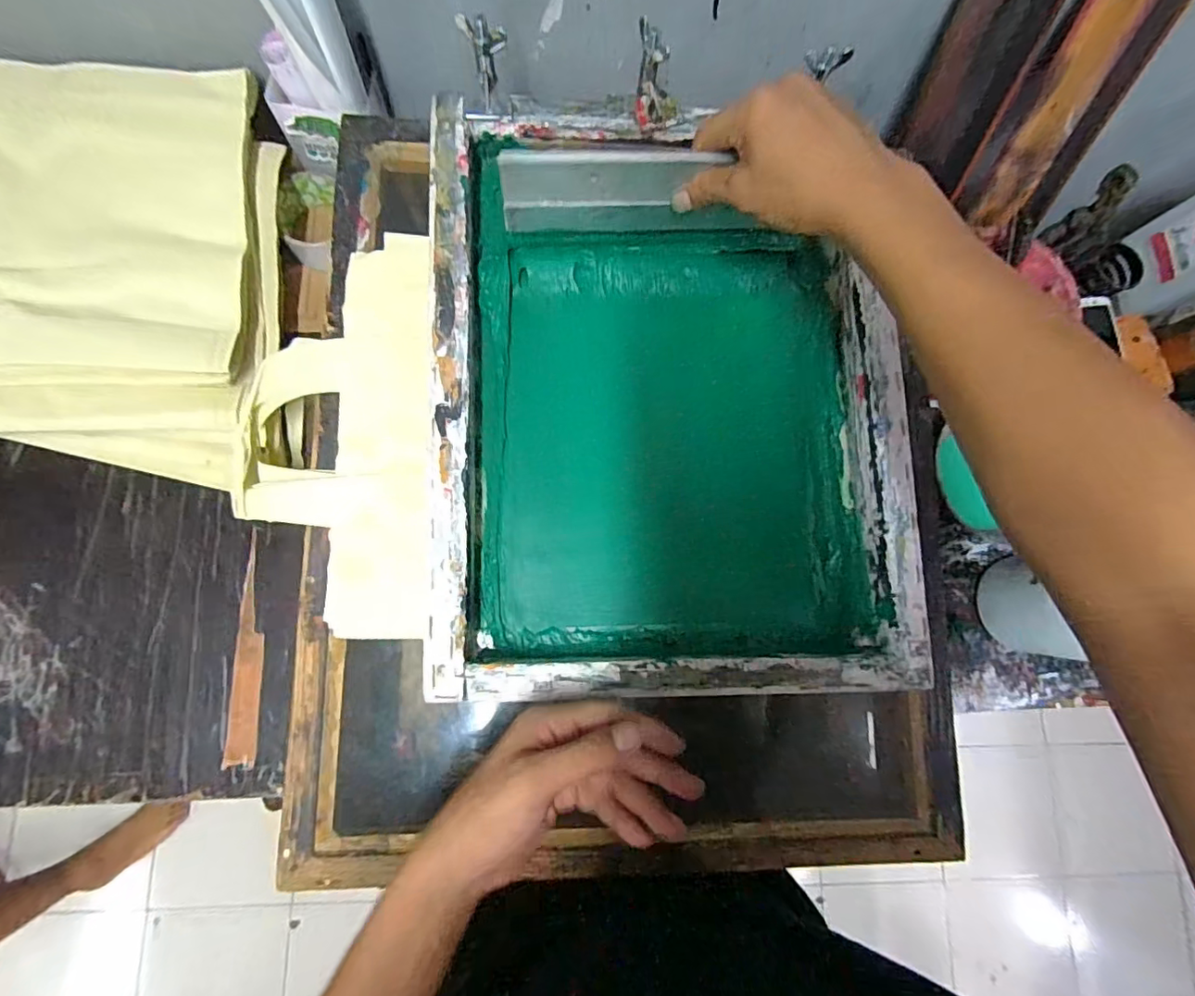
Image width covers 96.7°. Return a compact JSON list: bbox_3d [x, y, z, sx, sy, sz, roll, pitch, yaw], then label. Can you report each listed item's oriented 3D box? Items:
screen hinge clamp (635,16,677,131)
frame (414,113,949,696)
[{"bbox_3d":[0.043,-0.317,0.398,0.030,0.063,0.020,-16,51,-6],"label":"screen hinge clamp"},{"bbox_3d":[0.055,-0.078,0.409,0.345,0.056,0.427,-2,81,-4],"label":"frame"}]

